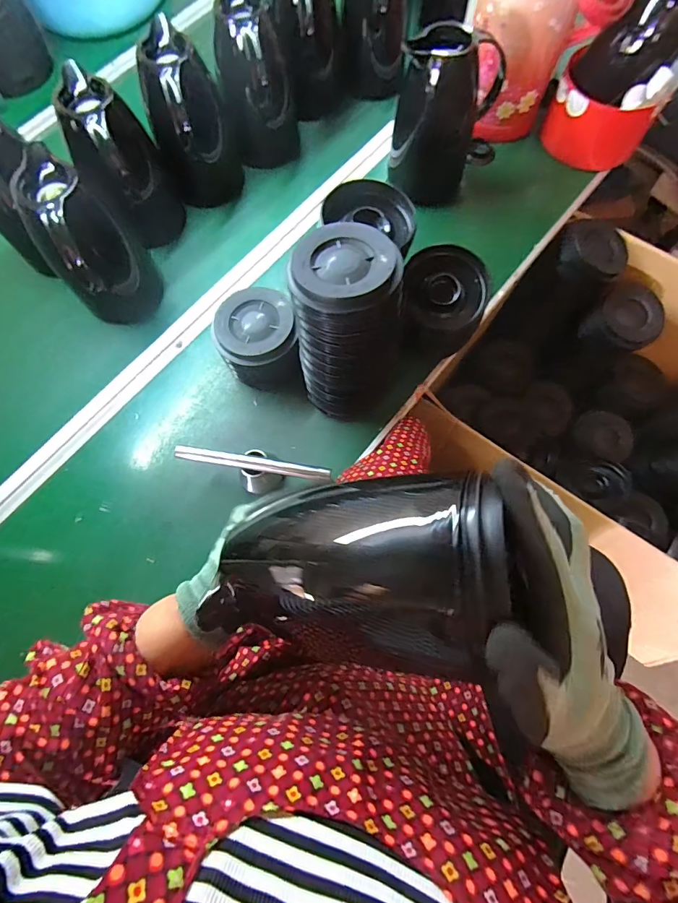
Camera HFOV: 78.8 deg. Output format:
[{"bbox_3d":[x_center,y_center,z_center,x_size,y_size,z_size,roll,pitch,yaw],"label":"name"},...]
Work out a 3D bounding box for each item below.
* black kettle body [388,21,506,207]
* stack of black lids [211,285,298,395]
[{"bbox_3d":[0.160,-0.523,0.645,0.134,0.203,0.129,22,75,8],"label":"black kettle body"},{"bbox_3d":[-0.116,-0.161,0.600,0.115,0.091,0.124,-14,73,-2],"label":"stack of black lids"}]

